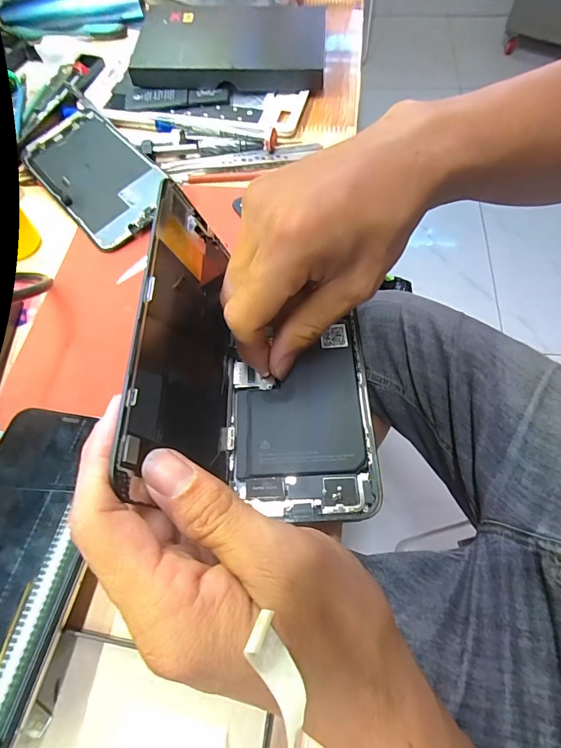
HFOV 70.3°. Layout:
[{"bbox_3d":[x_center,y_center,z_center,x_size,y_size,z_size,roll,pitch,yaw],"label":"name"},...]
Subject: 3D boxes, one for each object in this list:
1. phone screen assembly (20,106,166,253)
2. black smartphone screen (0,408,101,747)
[{"bbox_3d":[-0.144,-0.158,0.308,0.071,0.012,0.148,-38,68,-15],"label":"phone screen assembly"},{"bbox_3d":[-0.123,0.081,0.181,0.065,0.007,0.136,7,57,4],"label":"black smartphone screen"}]

